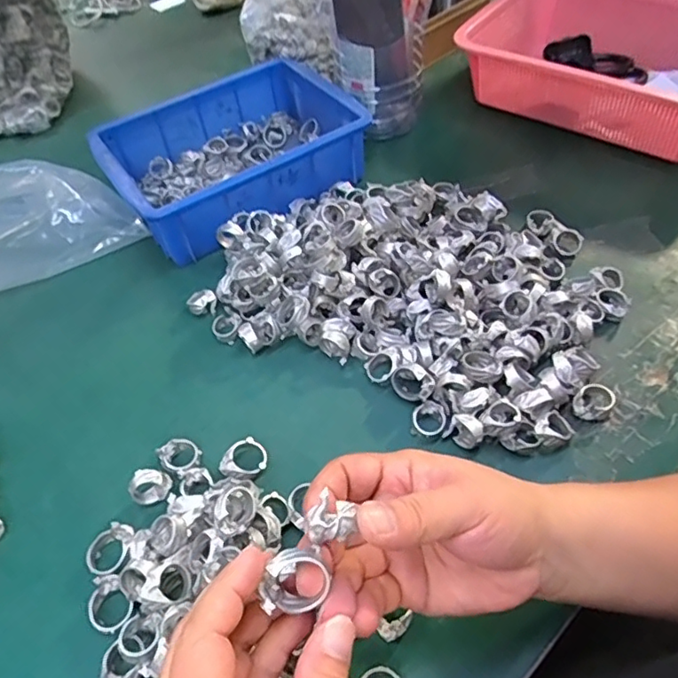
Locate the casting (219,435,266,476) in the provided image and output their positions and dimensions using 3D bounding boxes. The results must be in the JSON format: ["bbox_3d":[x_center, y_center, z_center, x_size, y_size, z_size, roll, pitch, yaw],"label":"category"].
[{"bbox_3d":[-0.066,0.085,0.393,0.025,0.011,0.033,32,60,27],"label":"casting"}]

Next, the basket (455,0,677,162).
[{"bbox_3d":[0.305,-0.305,0.631,0.294,0.091,0.217,31,60,26],"label":"basket"}]

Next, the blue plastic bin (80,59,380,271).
[{"bbox_3d":[-0.105,-0.193,0.585,0.236,0.074,0.172,-28,54,-16],"label":"blue plastic bin"}]

